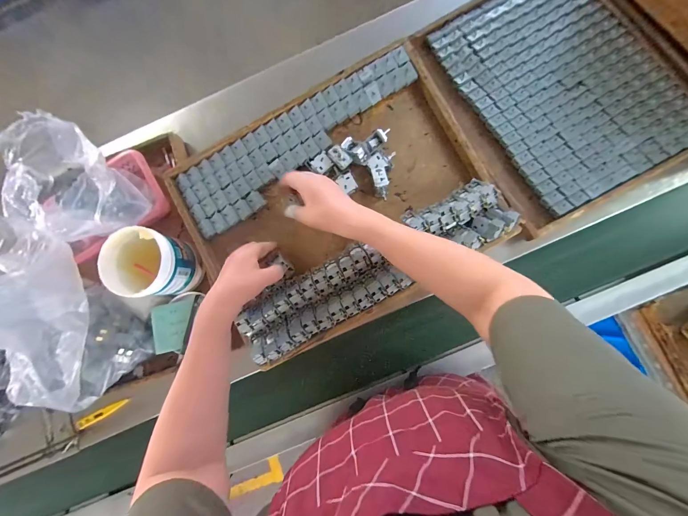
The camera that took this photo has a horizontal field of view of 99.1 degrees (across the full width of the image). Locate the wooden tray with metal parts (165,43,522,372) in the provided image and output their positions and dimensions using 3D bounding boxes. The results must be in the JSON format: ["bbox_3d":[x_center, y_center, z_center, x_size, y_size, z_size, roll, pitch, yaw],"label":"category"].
[{"bbox_3d":[-0.012,-0.096,0.515,0.500,0.059,0.386,-30,81,1],"label":"wooden tray with metal parts"}]

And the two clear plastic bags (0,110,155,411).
[{"bbox_3d":[-0.527,0.007,0.496,0.243,0.259,0.498,-2,83,5],"label":"two clear plastic bags"}]

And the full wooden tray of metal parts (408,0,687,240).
[{"bbox_3d":[0.412,-0.346,0.587,0.410,0.036,0.495,-28,81,2],"label":"full wooden tray of metal parts"}]

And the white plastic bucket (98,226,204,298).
[{"bbox_3d":[-0.355,0.010,0.555,0.115,0.126,0.110,-1,83,6],"label":"white plastic bucket"}]

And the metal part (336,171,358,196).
[{"bbox_3d":[0.005,-0.130,0.513,0.028,0.016,0.035,-29,81,2],"label":"metal part"}]

